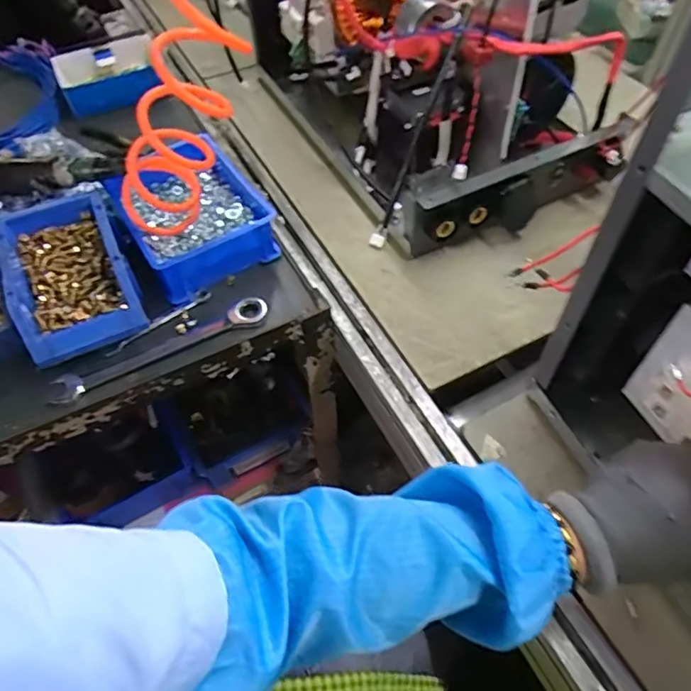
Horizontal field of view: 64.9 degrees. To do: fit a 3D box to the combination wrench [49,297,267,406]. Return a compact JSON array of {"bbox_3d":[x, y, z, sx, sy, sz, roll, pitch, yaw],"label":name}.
[{"bbox_3d":[-0.191,0.003,0.571,0.229,0.009,0.031,-25,57,-15],"label":"combination wrench"}]

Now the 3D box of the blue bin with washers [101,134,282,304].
[{"bbox_3d":[-0.180,-0.156,0.643,0.147,0.073,0.177,-29,58,-17],"label":"blue bin with washers"}]

